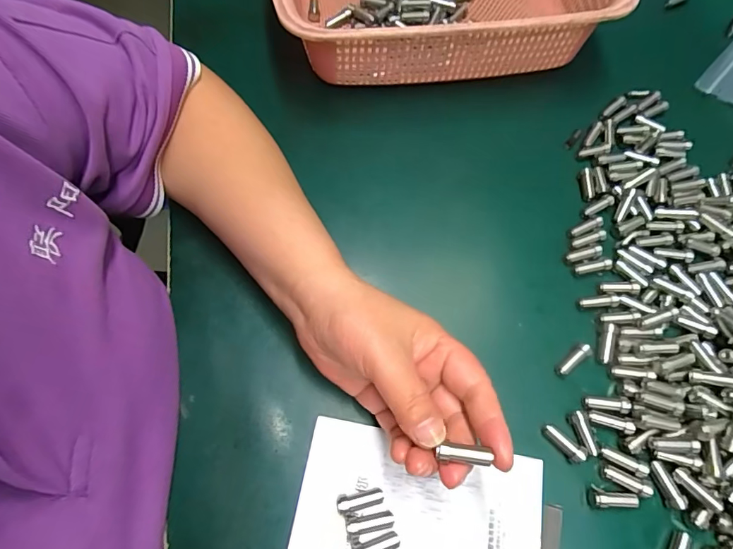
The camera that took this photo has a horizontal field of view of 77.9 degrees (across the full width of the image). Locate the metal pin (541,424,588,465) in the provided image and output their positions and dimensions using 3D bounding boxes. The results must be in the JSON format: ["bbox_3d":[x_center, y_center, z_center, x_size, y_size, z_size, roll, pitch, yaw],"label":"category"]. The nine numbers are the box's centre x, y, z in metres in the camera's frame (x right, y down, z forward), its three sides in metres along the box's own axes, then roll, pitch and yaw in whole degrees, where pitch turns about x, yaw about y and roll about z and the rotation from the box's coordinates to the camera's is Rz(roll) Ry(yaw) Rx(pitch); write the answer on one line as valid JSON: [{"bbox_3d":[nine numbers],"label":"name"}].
[{"bbox_3d":[0.122,0.104,0.280,0.028,0.009,0.010,42,71,17],"label":"metal pin"}]

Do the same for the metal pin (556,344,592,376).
[{"bbox_3d":[0.139,0.057,0.305,0.027,0.009,0.009,-34,70,-15],"label":"metal pin"}]

